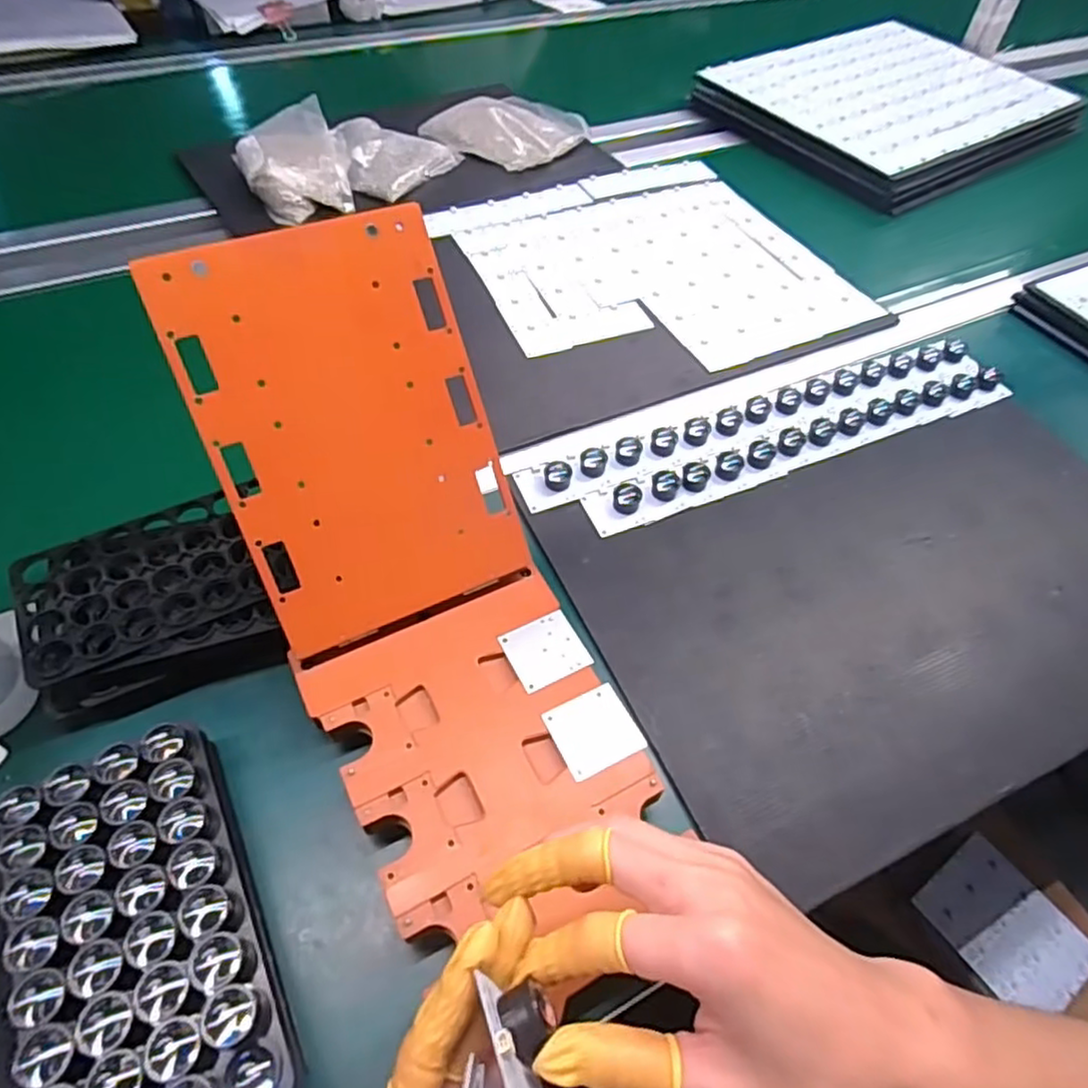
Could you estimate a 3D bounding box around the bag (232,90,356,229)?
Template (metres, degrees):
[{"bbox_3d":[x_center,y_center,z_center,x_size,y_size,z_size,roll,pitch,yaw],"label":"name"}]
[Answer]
[{"bbox_3d":[-0.295,-0.445,0.796,0.111,0.054,0.172,-19,57,-16],"label":"bag"}]

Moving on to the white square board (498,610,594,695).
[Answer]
[{"bbox_3d":[0.001,0.068,0.434,0.046,0.004,0.044,-21,58,-17],"label":"white square board"}]

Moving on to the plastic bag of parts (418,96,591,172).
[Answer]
[{"bbox_3d":[-0.050,-0.555,0.900,0.175,0.028,0.156,32,59,19],"label":"plastic bag of parts"}]

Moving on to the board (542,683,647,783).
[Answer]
[{"bbox_3d":[0.030,0.111,0.404,0.047,0.004,0.045,-22,57,-16],"label":"board"}]

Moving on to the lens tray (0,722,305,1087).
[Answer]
[{"bbox_3d":[-0.195,0.194,0.332,0.095,0.048,0.189,-23,58,-18],"label":"lens tray"}]

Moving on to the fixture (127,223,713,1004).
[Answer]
[{"bbox_3d":[-0.071,-0.001,0.372,0.165,0.189,0.321,-23,58,-18],"label":"fixture"}]

